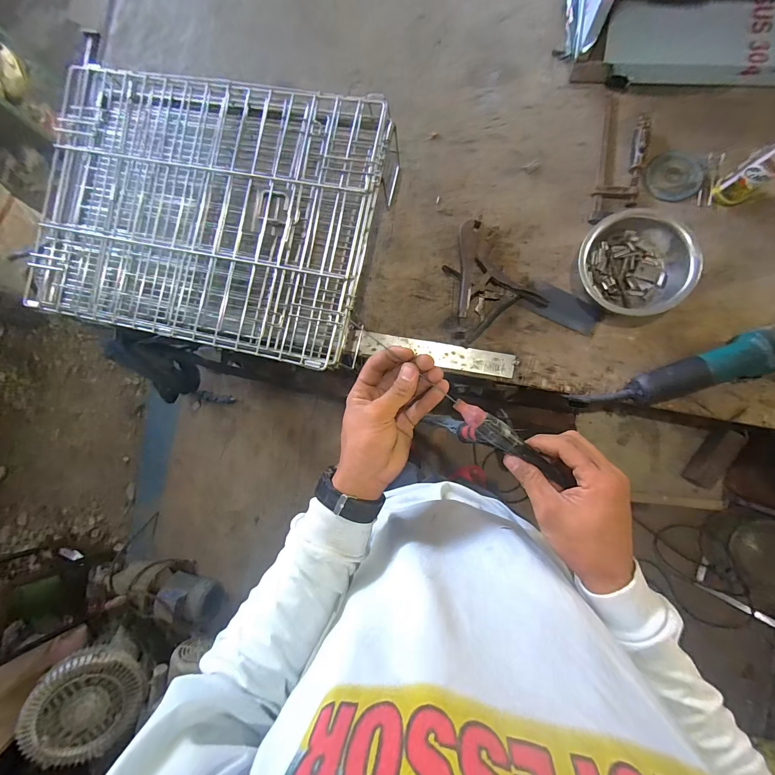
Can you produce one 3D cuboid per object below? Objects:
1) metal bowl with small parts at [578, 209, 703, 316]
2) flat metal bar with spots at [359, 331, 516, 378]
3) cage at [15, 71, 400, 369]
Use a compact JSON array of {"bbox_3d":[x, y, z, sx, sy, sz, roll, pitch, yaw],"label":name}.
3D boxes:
[{"bbox_3d":[0.435,-0.217,0.606,0.186,0.055,0.177,3,86,7],"label":"metal bowl with small parts"},{"bbox_3d":[0.094,-0.065,0.664,0.296,0.011,0.046,10,97,6],"label":"flat metal bar with spots"},{"bbox_3d":[-0.358,-0.326,0.623,0.675,0.076,0.474,13,87,8],"label":"cage"}]

